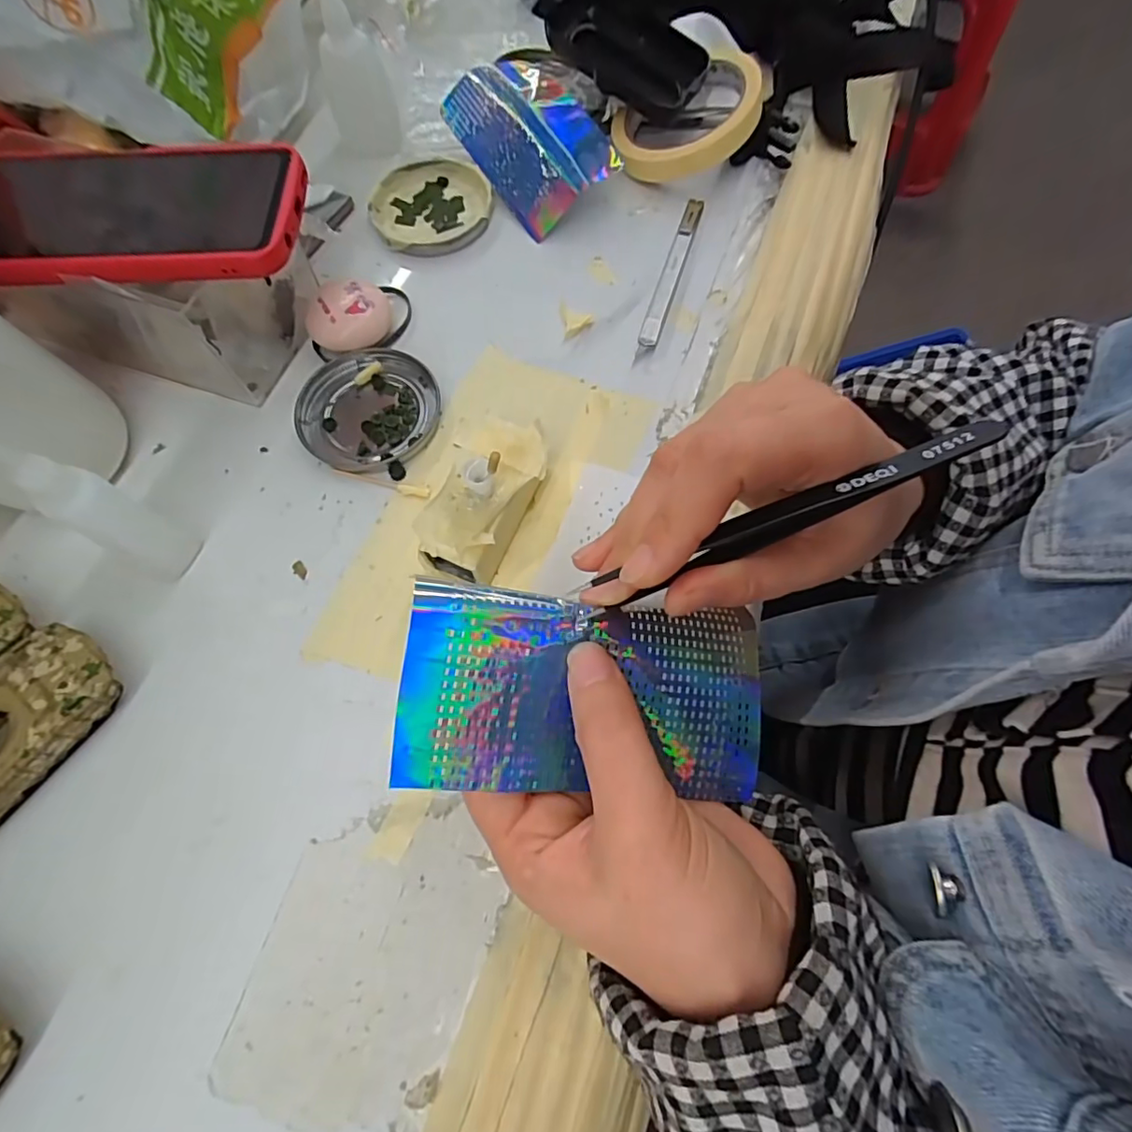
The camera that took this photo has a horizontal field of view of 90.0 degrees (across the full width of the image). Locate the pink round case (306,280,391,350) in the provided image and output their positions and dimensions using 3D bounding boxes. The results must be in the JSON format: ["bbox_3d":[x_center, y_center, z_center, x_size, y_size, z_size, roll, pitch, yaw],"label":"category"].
[{"bbox_3d":[-0.128,-0.147,0.335,0.047,0.023,0.039,-15,69,-5],"label":"pink round case"}]

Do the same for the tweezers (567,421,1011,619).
[{"bbox_3d":[0.062,-0.014,0.167,0.120,0.005,0.010,-24,70,8],"label":"tweezers"}]

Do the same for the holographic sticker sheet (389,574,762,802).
[{"bbox_3d":[0.012,0.043,0.191,0.128,0.013,0.063,8,83,-19],"label":"holographic sticker sheet"}]

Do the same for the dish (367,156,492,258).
[{"bbox_3d":[-0.091,-0.243,0.380,0.078,0.009,0.080,0,69,1],"label":"dish"}]

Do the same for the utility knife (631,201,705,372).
[{"bbox_3d":[0.065,-0.182,0.355,0.011,0.005,0.139,17,70,7],"label":"utility knife"}]

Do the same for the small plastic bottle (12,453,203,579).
[{"bbox_3d":[-0.206,-0.020,0.259,0.022,0.081,0.025,26,71,10],"label":"small plastic bottle"}]

